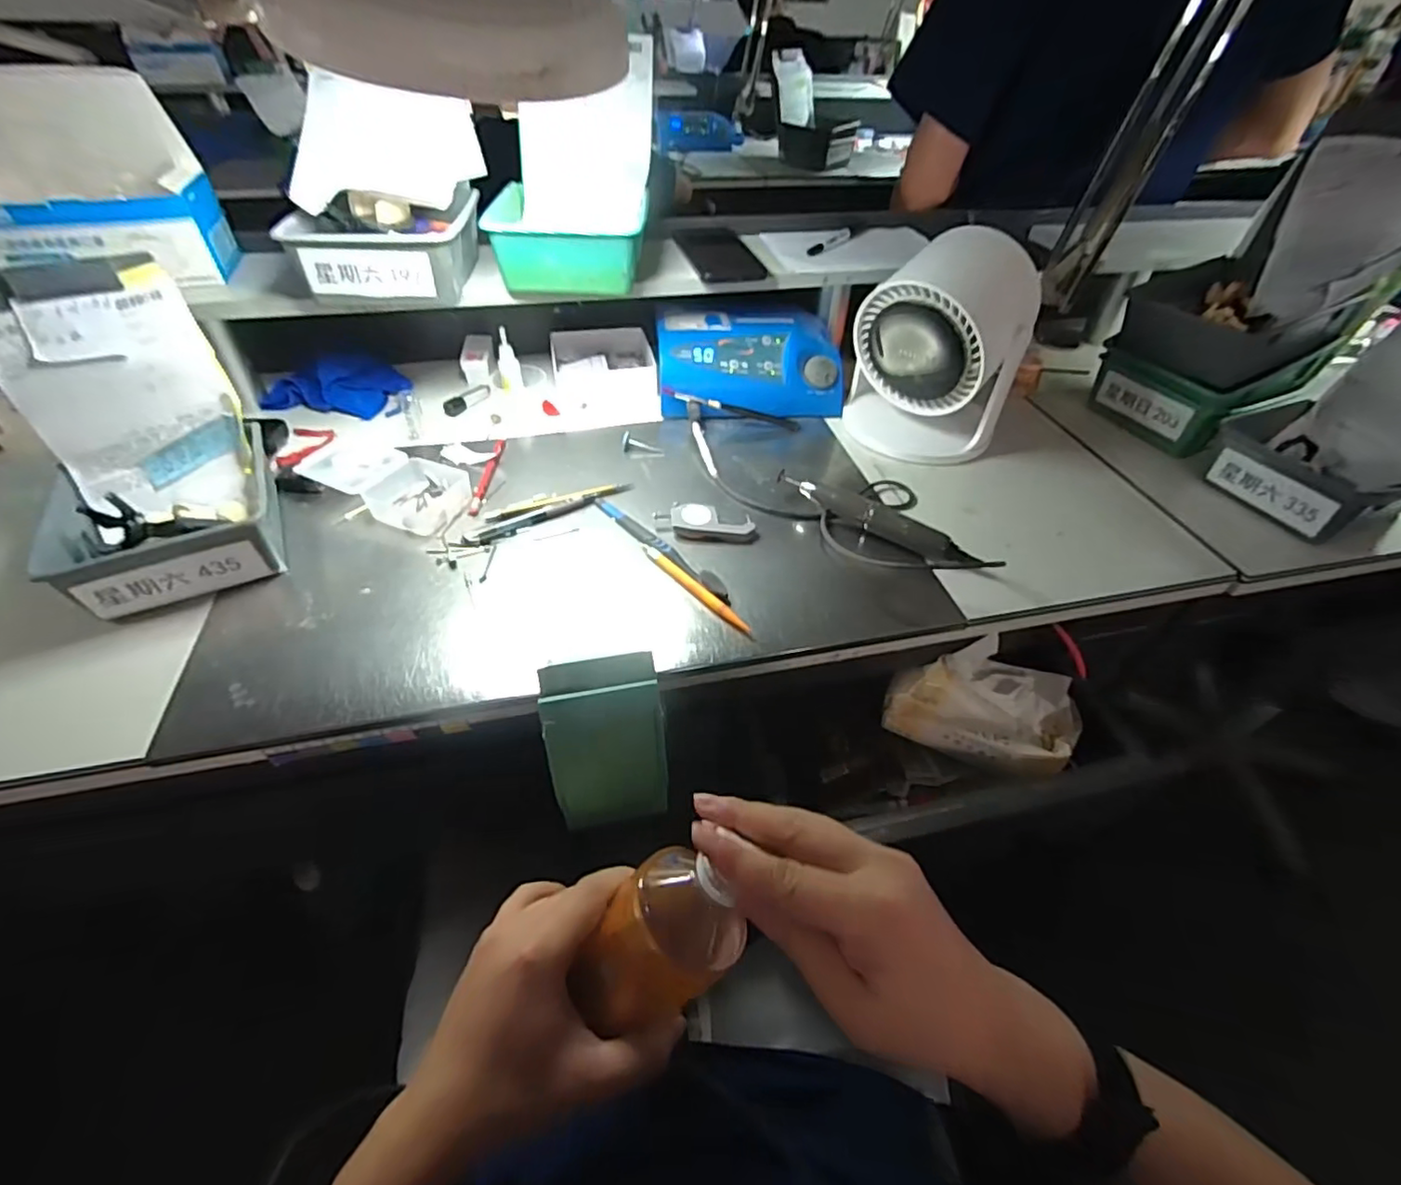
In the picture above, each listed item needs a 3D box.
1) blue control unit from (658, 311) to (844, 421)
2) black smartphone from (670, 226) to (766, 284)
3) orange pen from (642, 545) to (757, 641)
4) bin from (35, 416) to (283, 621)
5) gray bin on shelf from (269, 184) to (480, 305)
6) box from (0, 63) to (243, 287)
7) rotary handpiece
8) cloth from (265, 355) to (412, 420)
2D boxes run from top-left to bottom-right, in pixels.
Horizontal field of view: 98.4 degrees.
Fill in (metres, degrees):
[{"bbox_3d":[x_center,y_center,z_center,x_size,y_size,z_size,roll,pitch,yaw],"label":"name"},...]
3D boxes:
[{"bbox_3d":[0.059,-0.286,0.754,0.225,0.079,0.150,-5,49,-7],"label":"blue control unit"},{"bbox_3d":[0.022,-0.422,0.746,0.083,0.012,0.190,-7,47,-9],"label":"black smartphone"},{"bbox_3d":[-0.005,-0.003,0.530,0.013,0.009,0.138,-34,58,-28],"label":"orange pen"},{"bbox_3d":[-0.457,-0.063,0.526,0.161,0.074,0.152,-23,53,-22],"label":"bin"},{"bbox_3d":[-0.320,-0.361,0.626,0.164,0.065,0.158,-5,46,-7],"label":"gray bin on shelf"},{"bbox_3d":[-0.603,-0.392,0.591,0.201,0.167,0.106,-13,48,-14],"label":"box"},{"bbox_3d":[0.171,-0.063,0.584,0.214,0.037,0.025,23,51,17],"label":"rotary handpiece"},{"bbox_3d":[-0.443,-0.258,0.740,0.163,0.045,0.079,7,48,3],"label":"cloth"}]

